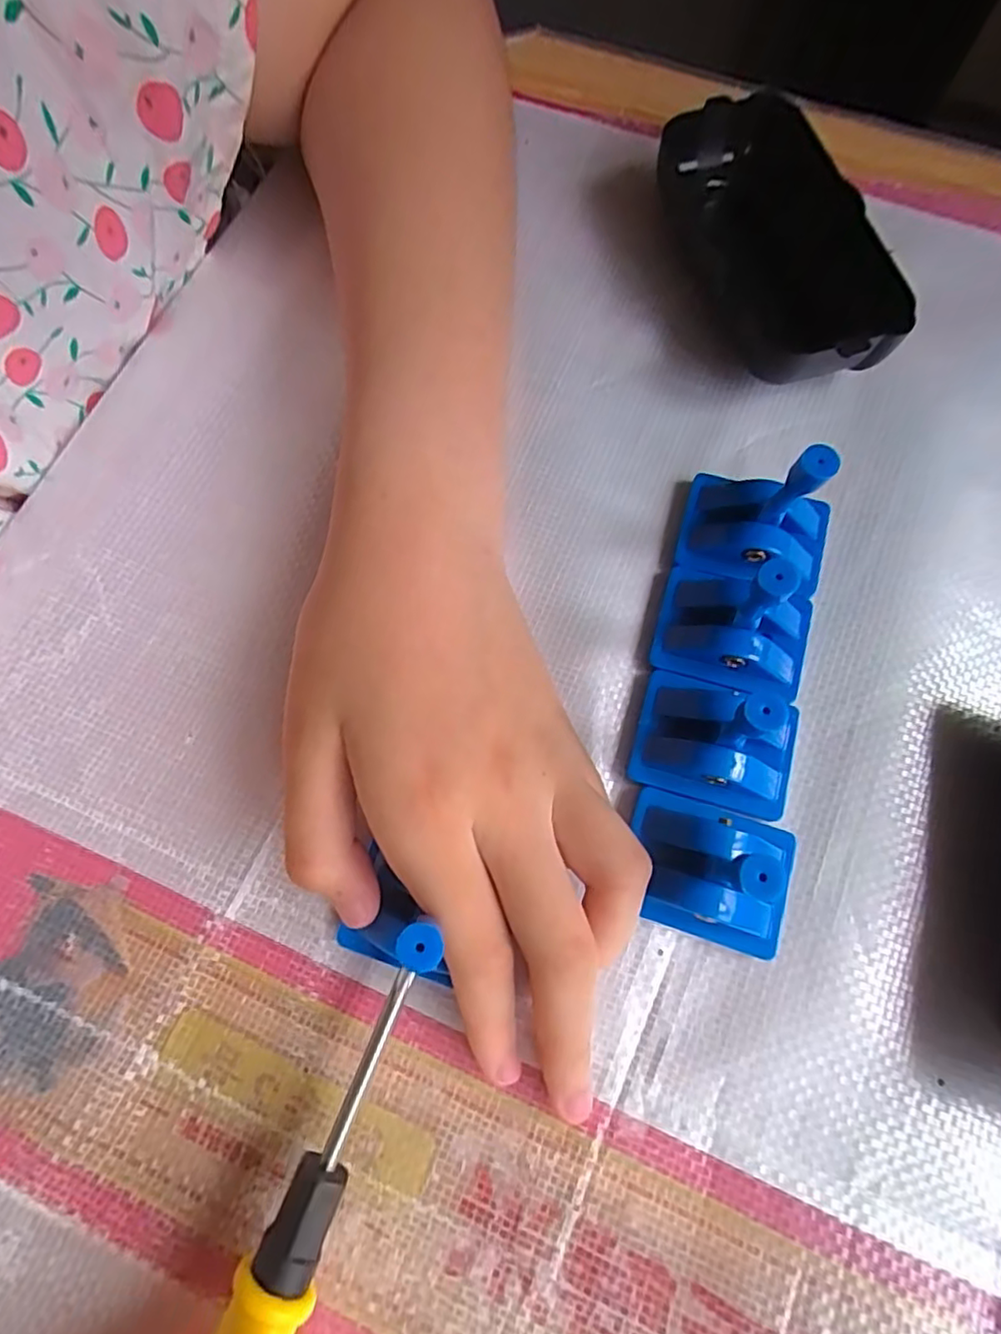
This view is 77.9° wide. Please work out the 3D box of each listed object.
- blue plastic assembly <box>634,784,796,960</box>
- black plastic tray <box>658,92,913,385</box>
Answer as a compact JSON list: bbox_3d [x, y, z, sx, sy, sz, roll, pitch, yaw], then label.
[{"bbox_3d":[0.056,0.054,0.164,0.043,0.017,0.033,17,74,6],"label":"blue plastic assembly"},{"bbox_3d":[0.095,-0.147,0.216,0.052,0.032,0.110,-13,73,-3],"label":"black plastic tray"}]

